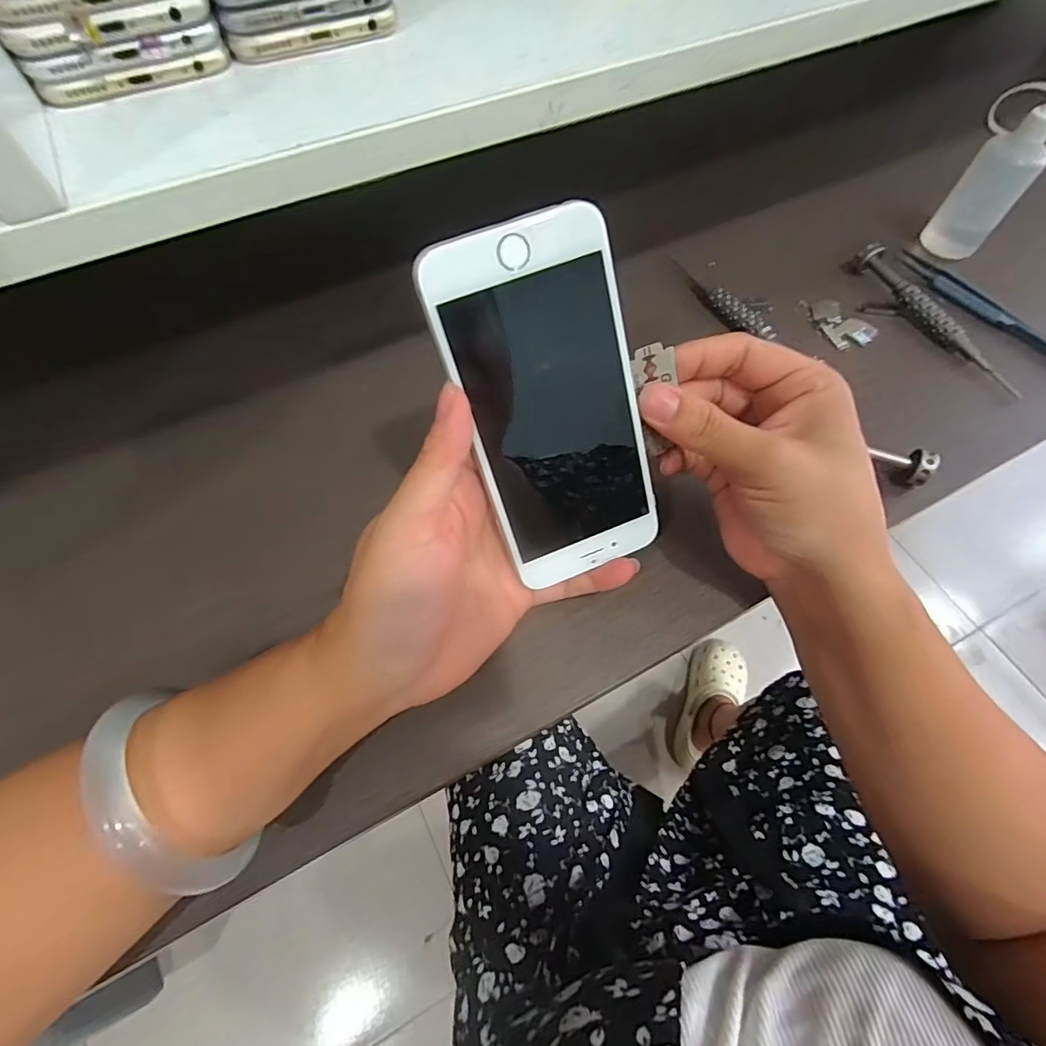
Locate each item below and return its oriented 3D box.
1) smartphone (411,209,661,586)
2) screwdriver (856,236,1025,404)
[{"bbox_3d":[0.013,-0.039,0.199,0.065,0.133,0.004,-22,29,-5],"label":"smartphone"},{"bbox_3d":[0.254,-0.126,0.324,0.017,0.012,0.126,-24,67,-13],"label":"screwdriver"}]

